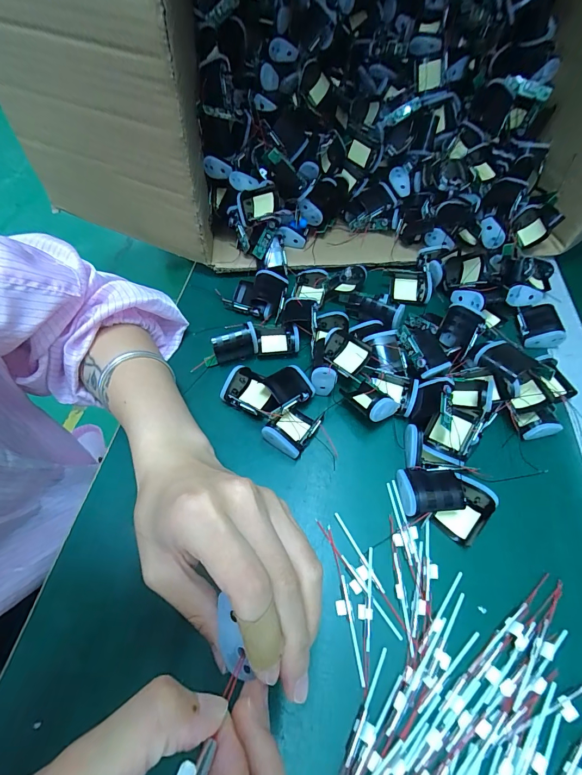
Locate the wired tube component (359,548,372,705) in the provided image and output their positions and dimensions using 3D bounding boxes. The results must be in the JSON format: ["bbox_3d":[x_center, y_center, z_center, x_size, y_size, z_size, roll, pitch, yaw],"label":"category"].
[{"bbox_3d":[0.049,0.151,0.234,0.008,0.004,0.083,8,58,3],"label":"wired tube component"}]

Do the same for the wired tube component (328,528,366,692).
[{"bbox_3d":[0.035,0.142,0.240,0.010,0.004,0.093,-6,58,-6],"label":"wired tube component"}]

